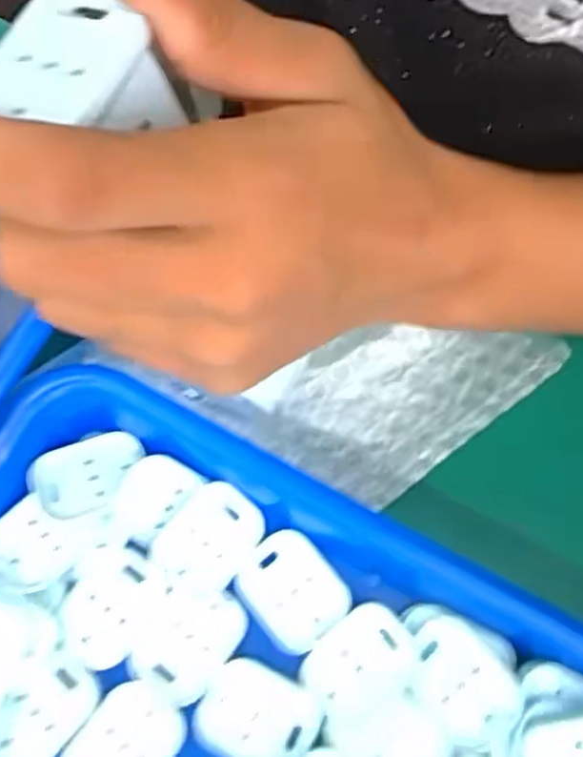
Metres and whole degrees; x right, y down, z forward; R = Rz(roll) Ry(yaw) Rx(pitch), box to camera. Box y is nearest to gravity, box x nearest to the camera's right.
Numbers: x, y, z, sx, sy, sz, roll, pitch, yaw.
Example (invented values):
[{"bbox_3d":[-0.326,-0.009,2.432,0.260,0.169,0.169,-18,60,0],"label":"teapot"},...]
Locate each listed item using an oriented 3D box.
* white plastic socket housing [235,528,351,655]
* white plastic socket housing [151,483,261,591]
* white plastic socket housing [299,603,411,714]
[{"bbox_3d":[0.000,0.075,0.244,0.031,0.004,0.037,-40,79,-10],"label":"white plastic socket housing"},{"bbox_3d":[-0.030,0.058,0.245,0.029,0.007,0.038,36,78,8],"label":"white plastic socket housing"},{"bbox_3d":[0.023,0.099,0.236,0.038,0.005,0.028,-37,72,0],"label":"white plastic socket housing"}]

